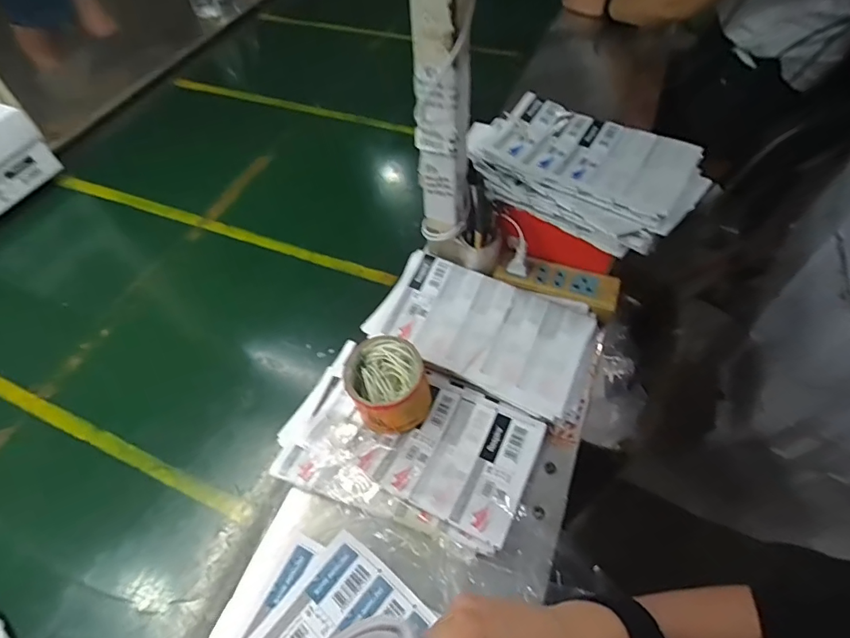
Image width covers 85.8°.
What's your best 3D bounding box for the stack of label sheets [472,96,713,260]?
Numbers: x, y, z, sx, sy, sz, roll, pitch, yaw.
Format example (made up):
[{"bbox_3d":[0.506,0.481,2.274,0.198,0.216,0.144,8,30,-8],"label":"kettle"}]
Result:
[{"bbox_3d":[0.180,-0.198,0.585,0.303,0.037,0.195,36,65,24],"label":"stack of label sheets"}]

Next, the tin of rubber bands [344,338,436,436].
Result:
[{"bbox_3d":[-0.038,0.069,0.492,0.086,0.073,0.084,-1,56,2],"label":"tin of rubber bands"}]

